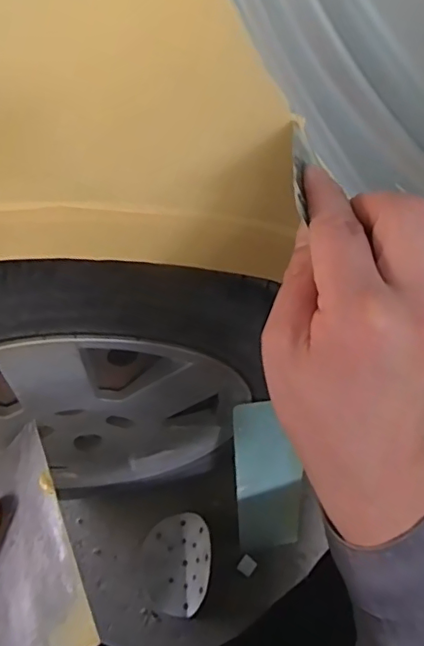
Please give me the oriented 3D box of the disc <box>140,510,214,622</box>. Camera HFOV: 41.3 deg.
[{"bbox_3d":[-0.054,0.361,0.857,0.109,0.045,0.141,16,62,9],"label":"disc"}]

